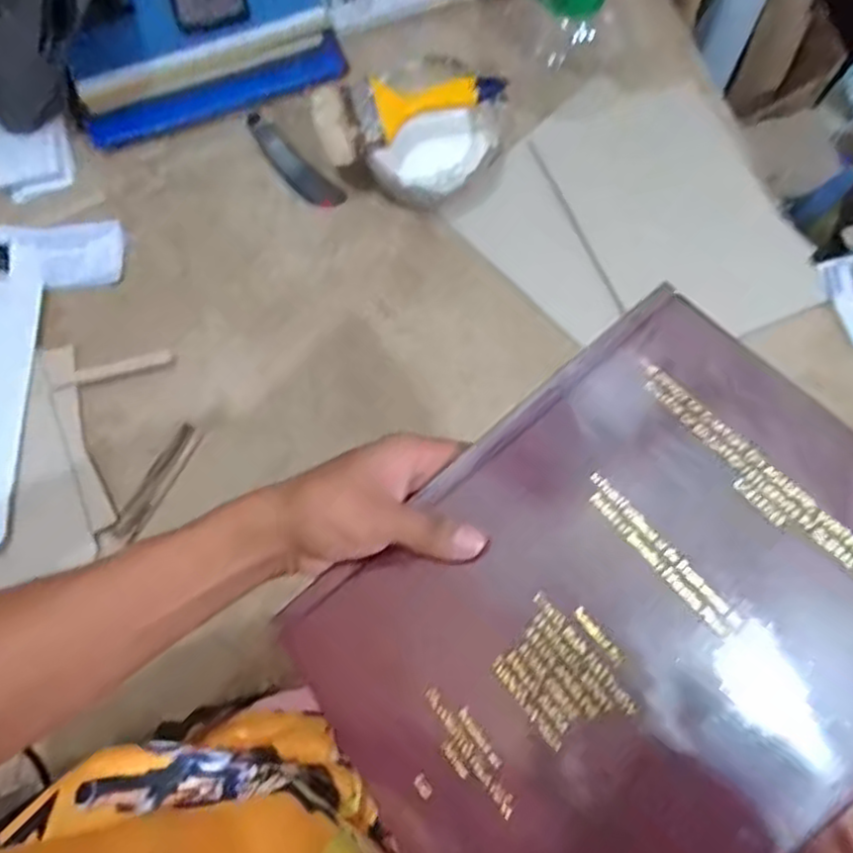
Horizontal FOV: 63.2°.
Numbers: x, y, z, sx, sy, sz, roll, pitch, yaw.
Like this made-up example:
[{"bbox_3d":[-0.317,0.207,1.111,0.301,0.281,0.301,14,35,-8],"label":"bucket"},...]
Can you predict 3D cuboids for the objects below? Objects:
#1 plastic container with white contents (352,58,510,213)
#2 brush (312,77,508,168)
[{"bbox_3d":[0.004,-0.305,0.727,0.154,0.089,0.137,-35,79,-9],"label":"plastic container with white contents"},{"bbox_3d":[-0.017,-0.328,0.699,0.190,0.027,0.072,-19,77,-5],"label":"brush"}]

